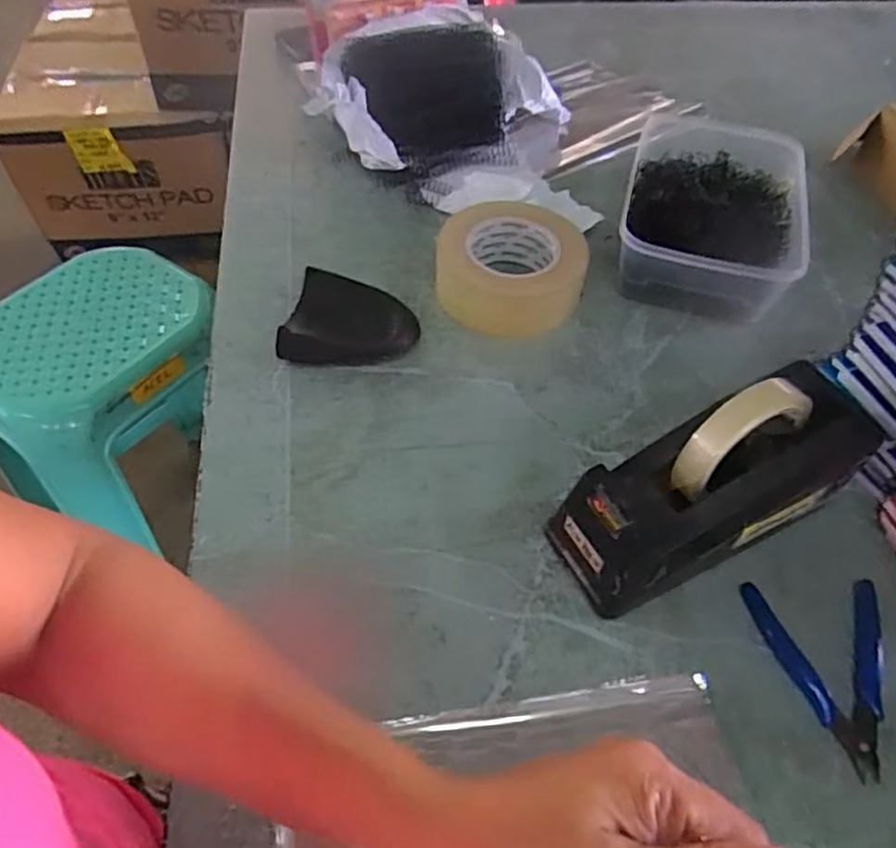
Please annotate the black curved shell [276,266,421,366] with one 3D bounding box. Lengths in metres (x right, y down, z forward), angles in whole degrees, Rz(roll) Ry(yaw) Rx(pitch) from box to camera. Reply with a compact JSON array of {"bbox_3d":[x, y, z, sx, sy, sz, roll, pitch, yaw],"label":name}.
[{"bbox_3d":[-0.080,-0.086,0.585,0.107,0.034,0.080,6,51,0],"label":"black curved shell"}]

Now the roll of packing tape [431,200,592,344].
[{"bbox_3d":[0.055,-0.143,0.618,0.129,0.053,0.120,2,51,-3],"label":"roll of packing tape"}]

